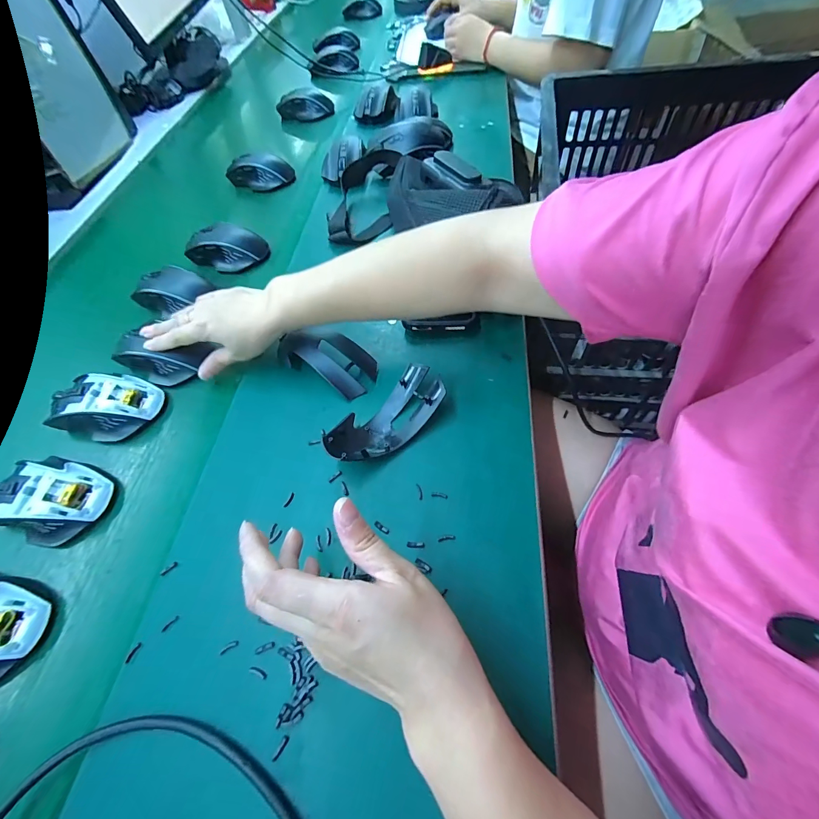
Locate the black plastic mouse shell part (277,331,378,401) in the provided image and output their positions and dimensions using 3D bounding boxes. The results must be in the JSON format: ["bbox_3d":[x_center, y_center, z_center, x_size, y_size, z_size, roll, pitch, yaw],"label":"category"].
[{"bbox_3d":[-0.085,-0.054,0.386,0.102,0.025,0.051,24,64,20],"label":"black plastic mouse shell part"}]

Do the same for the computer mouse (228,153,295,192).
[{"bbox_3d":[-0.251,-0.395,0.619,0.112,0.039,0.046,10,60,13],"label":"computer mouse"}]

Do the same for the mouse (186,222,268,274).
[{"bbox_3d":[-0.254,-0.226,0.516,0.100,0.039,0.069,16,61,16],"label":"mouse"}]

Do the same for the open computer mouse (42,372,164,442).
[{"bbox_3d":[-0.308,-0.006,0.386,0.088,0.035,0.067,-5,58,4],"label":"open computer mouse"}]

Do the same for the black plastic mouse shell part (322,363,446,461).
[{"bbox_3d":[-0.021,0.008,0.339,0.112,0.026,0.050,-35,61,-14],"label":"black plastic mouse shell part"}]

